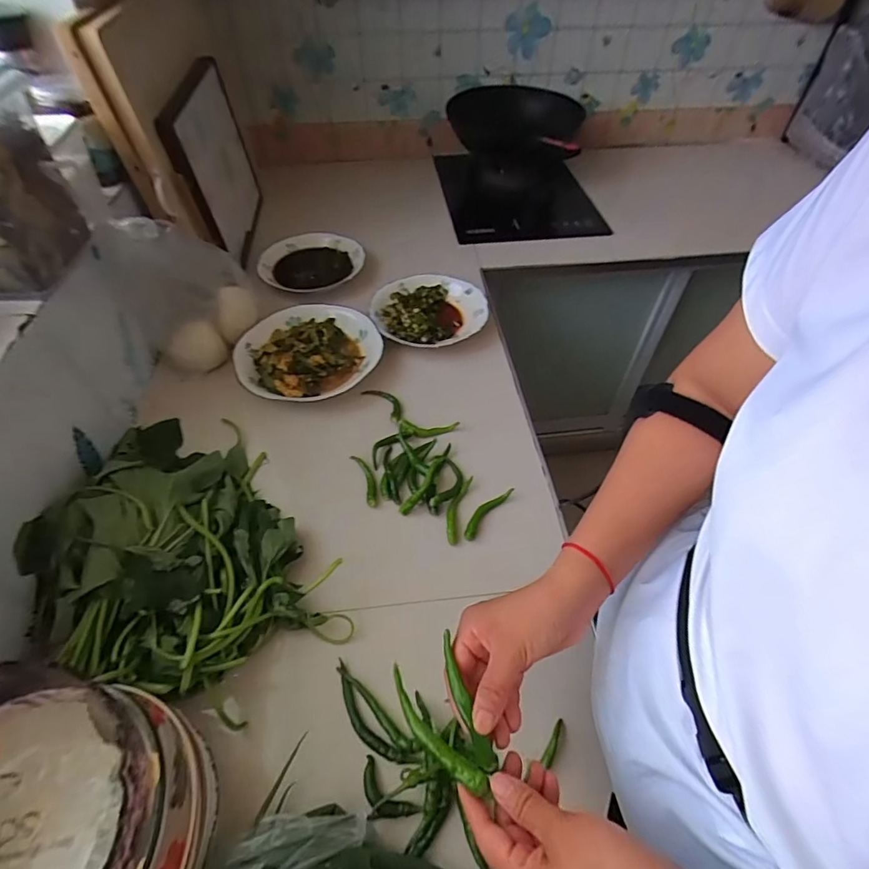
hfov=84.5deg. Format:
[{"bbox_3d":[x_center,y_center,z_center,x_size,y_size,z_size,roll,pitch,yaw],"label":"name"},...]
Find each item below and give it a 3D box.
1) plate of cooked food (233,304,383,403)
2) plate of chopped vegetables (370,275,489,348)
[{"bbox_3d":[-0.191,-0.130,0.735,0.211,0.032,0.205,0,50,0],"label":"plate of cooked food"},{"bbox_3d":[-0.010,-0.207,0.802,0.184,0.023,0.172,-14,52,-12],"label":"plate of chopped vegetables"}]

